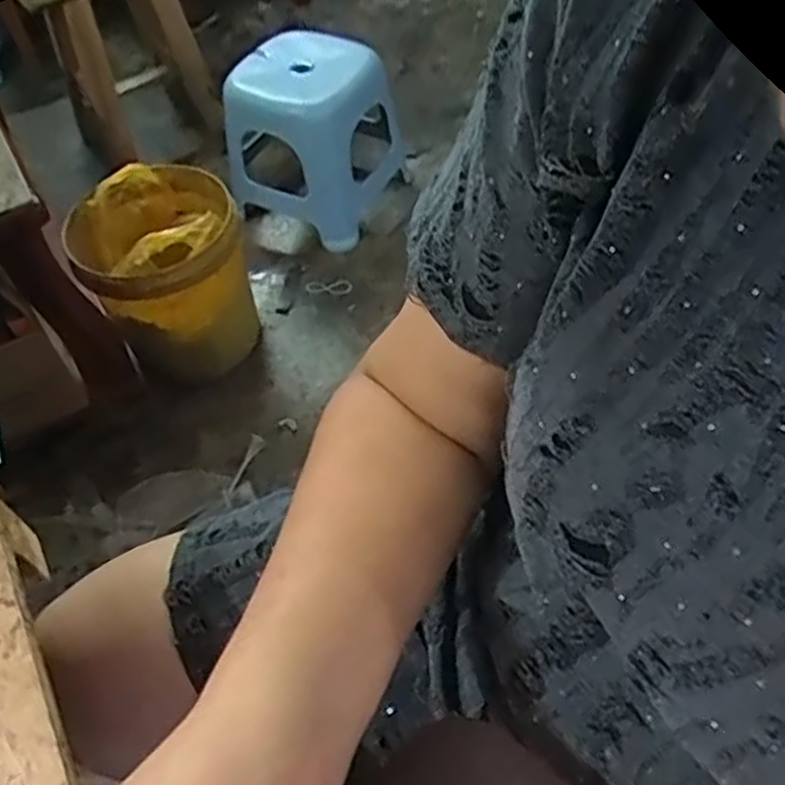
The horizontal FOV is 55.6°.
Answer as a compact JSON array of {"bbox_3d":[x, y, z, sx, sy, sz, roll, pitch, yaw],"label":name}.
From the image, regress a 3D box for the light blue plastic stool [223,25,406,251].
[{"bbox_3d":[-0.162,-0.519,1.502,0.267,0.331,0.283,19,57,17],"label":"light blue plastic stool"}]

